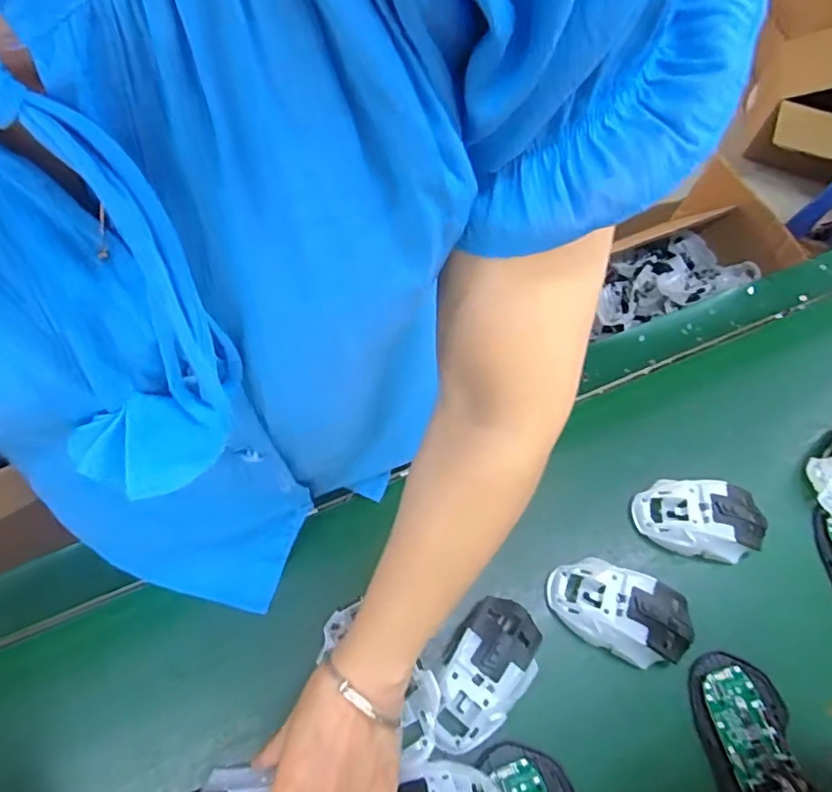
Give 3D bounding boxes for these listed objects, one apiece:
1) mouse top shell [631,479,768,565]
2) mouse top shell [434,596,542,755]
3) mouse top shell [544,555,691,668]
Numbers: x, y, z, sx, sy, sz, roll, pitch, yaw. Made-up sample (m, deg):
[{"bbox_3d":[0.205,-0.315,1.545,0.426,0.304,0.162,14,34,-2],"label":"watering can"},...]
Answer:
[{"bbox_3d":[0.257,0.109,0.511,0.110,0.036,0.067,7,61,0],"label":"mouse top shell"},{"bbox_3d":[0.053,0.211,0.435,0.062,0.031,0.114,34,64,14],"label":"mouse top shell"},{"bbox_3d":[0.168,0.174,0.464,0.114,0.032,0.064,17,61,5],"label":"mouse top shell"}]

